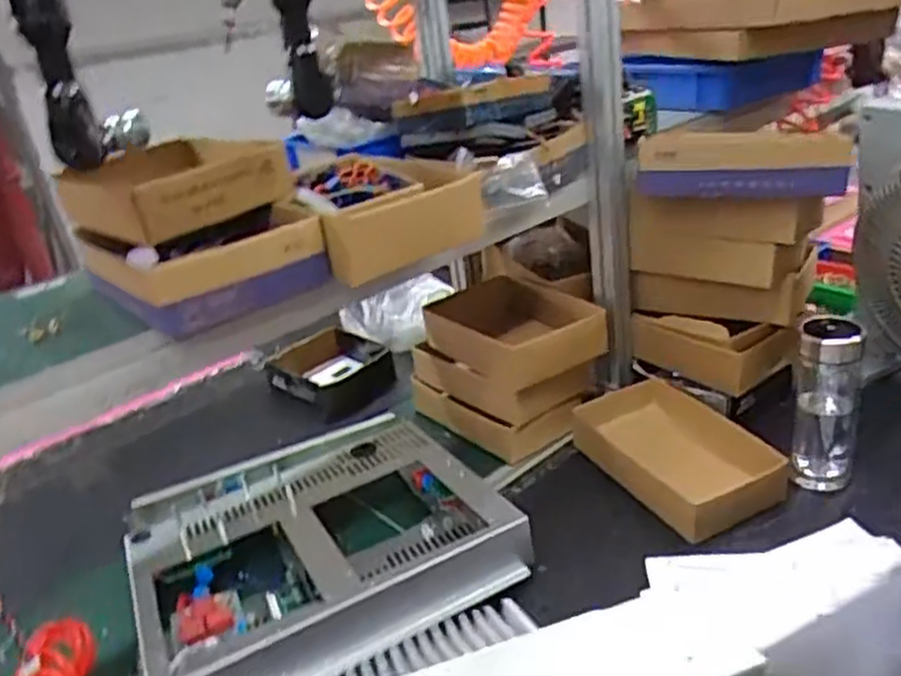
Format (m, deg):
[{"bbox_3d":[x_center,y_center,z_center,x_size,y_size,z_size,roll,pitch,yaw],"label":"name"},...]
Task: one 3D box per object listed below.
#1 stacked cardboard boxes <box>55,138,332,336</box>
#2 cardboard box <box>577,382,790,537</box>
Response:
[{"bbox_3d":[-0.274,-0.123,0.773,0.195,0.121,0.302,-24,30,-28],"label":"stacked cardboard boxes"},{"bbox_3d":[0.309,0.151,0.997,0.164,0.066,0.261,-20,28,-20],"label":"cardboard box"}]

